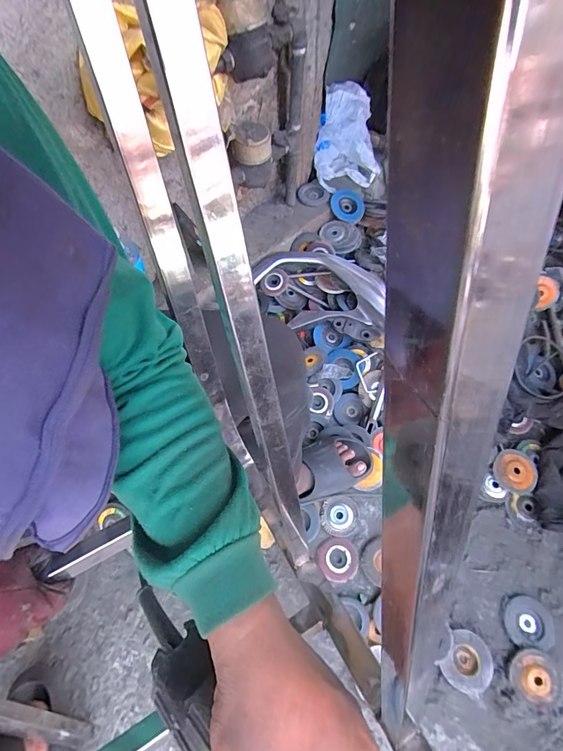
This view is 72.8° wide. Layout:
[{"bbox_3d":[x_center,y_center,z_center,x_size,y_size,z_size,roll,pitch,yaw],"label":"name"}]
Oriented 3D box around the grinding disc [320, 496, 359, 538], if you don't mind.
[{"bbox_3d":[0.127,0.311,0.847,0.080,0.013,0.083,0,62,0],"label":"grinding disc"}]

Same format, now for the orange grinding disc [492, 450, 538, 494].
[{"bbox_3d":[0.536,0.218,0.874,0.088,0.016,0.094,0,62,0],"label":"orange grinding disc"}]

